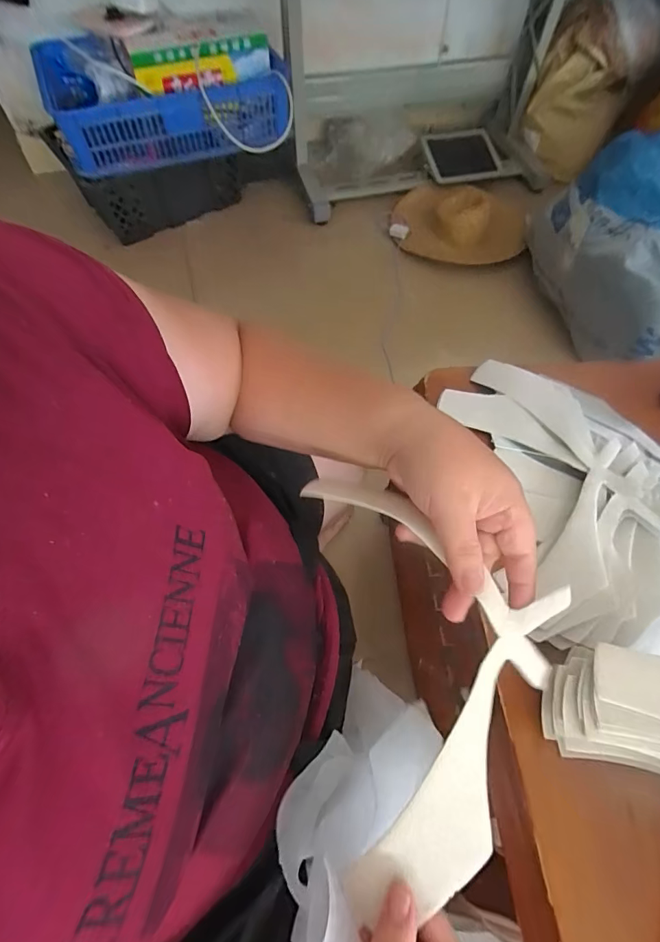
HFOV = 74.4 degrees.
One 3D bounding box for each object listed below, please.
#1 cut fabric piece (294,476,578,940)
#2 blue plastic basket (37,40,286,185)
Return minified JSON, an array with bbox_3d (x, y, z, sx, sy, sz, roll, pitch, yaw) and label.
[{"bbox_3d":[0.068,0.126,0.274,0.146,0.049,0.250,-3,78,-3],"label":"cut fabric piece"},{"bbox_3d":[-0.403,-0.921,1.111,0.575,0.179,0.296,-17,64,-10],"label":"blue plastic basket"}]

